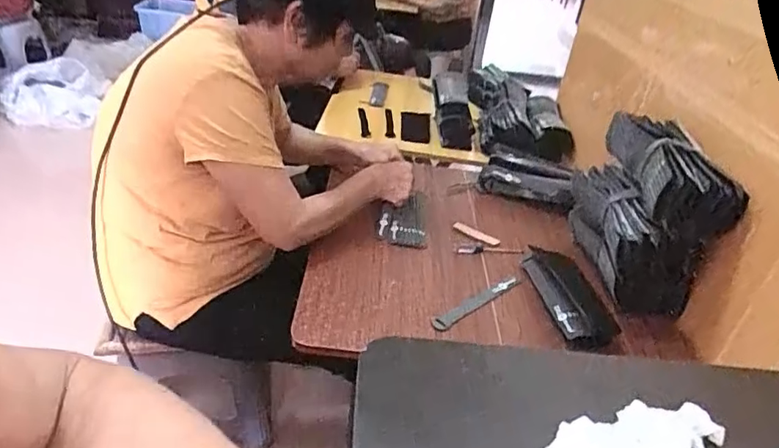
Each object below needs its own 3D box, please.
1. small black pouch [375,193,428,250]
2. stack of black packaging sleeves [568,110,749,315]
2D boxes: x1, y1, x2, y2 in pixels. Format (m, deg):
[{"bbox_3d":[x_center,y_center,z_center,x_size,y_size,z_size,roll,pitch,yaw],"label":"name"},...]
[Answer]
[{"bbox_3d":[0.021,-0.007,0.945,0.086,0.040,0.110,5,32,-4],"label":"small black pouch"},{"bbox_3d":[0.384,-0.016,0.823,0.139,0.242,0.205,6,32,-3],"label":"stack of black packaging sleeves"}]

